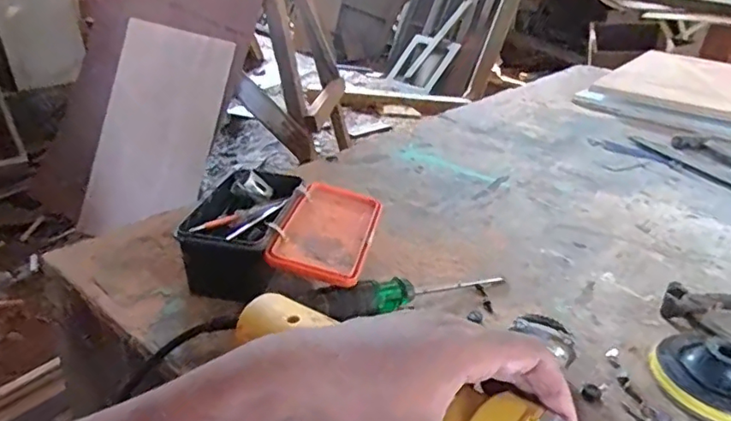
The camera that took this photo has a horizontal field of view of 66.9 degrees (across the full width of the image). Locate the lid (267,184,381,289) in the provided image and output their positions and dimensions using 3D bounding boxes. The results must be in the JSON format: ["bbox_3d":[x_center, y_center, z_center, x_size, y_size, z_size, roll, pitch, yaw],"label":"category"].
[{"bbox_3d":[-0.031,0.015,0.498,0.075,0.016,0.141,9,29,8],"label":"lid"}]

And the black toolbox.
[{"bbox_3d":[-0.111,0.021,0.521,0.080,0.068,0.142,8,29,6],"label":"black toolbox"}]

